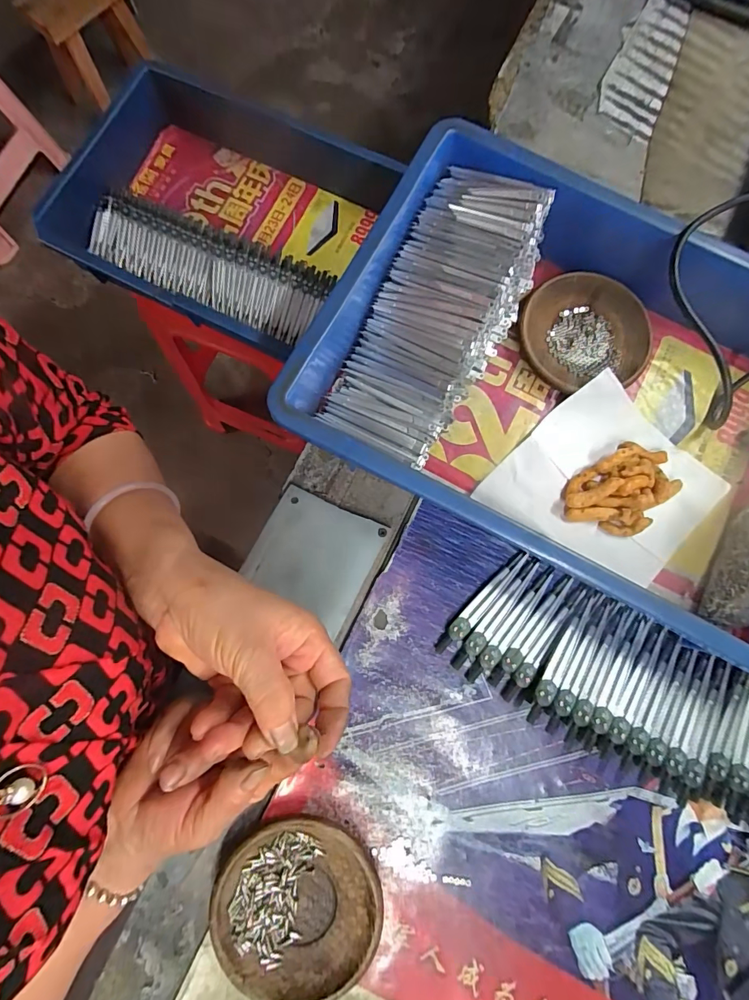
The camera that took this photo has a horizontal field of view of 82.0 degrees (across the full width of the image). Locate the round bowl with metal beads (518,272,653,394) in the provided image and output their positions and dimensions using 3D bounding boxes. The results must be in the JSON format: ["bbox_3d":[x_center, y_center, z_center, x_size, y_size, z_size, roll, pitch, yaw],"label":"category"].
[{"bbox_3d":[0.187,-0.150,0.386,0.111,0.017,0.105,0,80,0],"label":"round bowl with metal beads"}]

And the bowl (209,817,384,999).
[{"bbox_3d":[-0.054,0.287,0.307,0.111,0.021,0.110,0,80,0],"label":"bowl"}]

